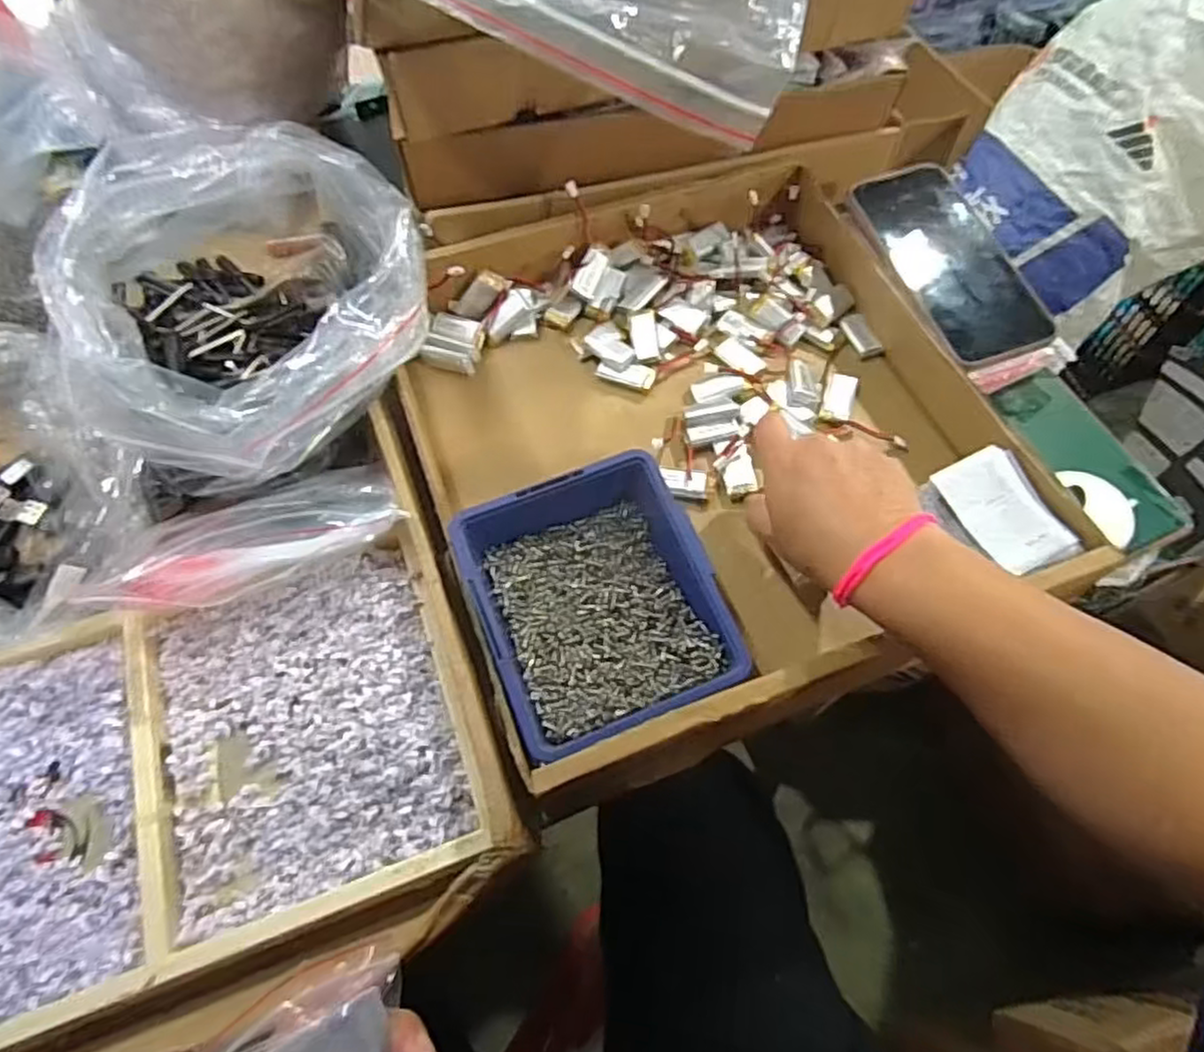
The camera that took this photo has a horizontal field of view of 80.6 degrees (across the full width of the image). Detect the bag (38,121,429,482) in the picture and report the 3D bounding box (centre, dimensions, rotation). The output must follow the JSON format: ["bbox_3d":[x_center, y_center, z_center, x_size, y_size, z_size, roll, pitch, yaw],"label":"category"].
[{"bbox_3d":[-0.226,-0.134,0.436,0.212,0.138,0.205,33,67,16],"label":"bag"}]

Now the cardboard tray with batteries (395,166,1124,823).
[{"bbox_3d":[0.059,-0.067,0.464,0.338,0.064,0.375,-18,64,-10],"label":"cardboard tray with batteries"}]

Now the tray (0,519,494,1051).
[{"bbox_3d":[-0.233,0.130,0.367,0.316,0.023,0.189,-18,64,-10],"label":"tray"}]

